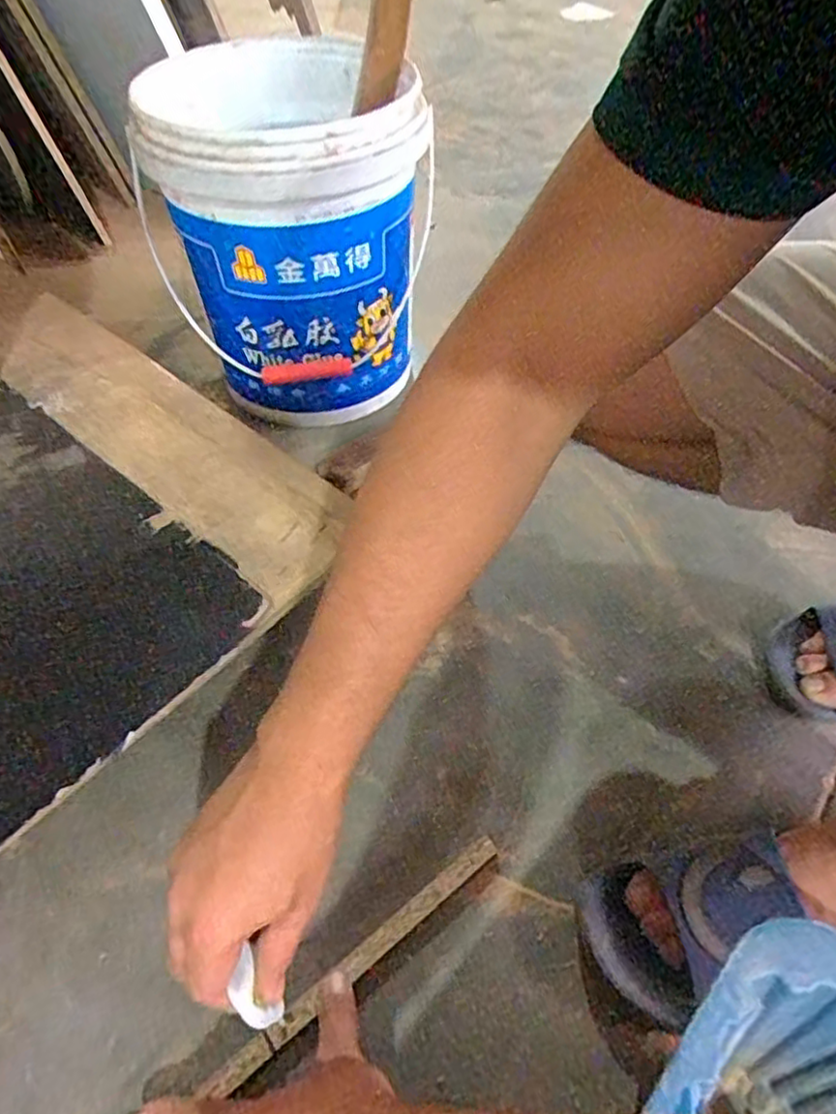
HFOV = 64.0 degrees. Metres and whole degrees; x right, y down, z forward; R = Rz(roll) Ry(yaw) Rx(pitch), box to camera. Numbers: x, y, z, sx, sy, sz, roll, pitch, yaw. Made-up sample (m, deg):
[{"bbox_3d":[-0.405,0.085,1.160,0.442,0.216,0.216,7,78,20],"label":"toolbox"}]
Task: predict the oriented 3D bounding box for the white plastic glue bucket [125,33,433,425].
[{"bbox_3d":[-0.151,-0.383,0.803,0.284,0.329,0.342,-10,50,-10],"label":"white plastic glue bucket"}]

